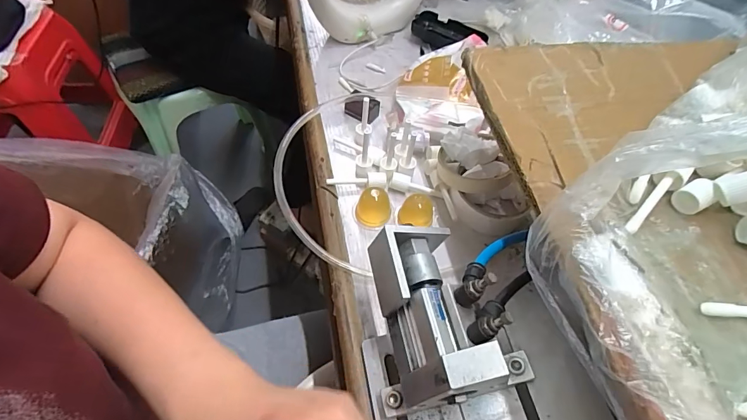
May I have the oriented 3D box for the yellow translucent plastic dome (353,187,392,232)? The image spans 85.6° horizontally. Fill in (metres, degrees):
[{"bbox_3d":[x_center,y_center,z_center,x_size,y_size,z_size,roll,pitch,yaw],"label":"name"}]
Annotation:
[{"bbox_3d":[-0.001,-0.002,0.414,0.037,0.032,0.033,4,56,-2],"label":"yellow translucent plastic dome"}]

